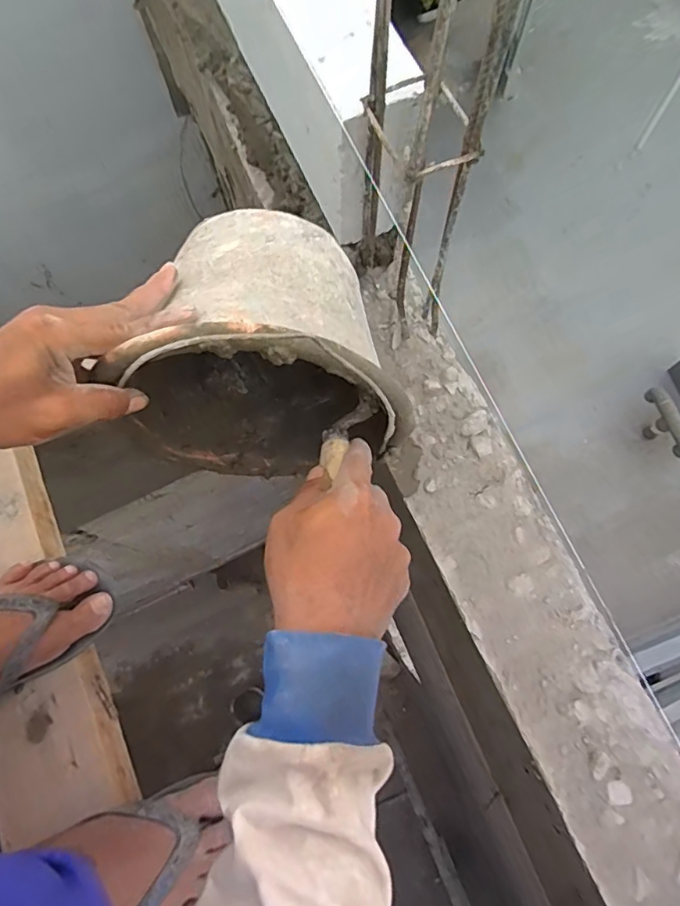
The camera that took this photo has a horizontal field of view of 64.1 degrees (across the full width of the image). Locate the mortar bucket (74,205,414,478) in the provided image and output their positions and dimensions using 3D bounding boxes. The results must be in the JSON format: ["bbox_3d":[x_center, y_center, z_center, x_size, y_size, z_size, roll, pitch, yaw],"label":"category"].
[{"bbox_3d":[-0.056,-0.091,0.451,0.219,0.234,0.166,5,75,3],"label":"mortar bucket"}]

